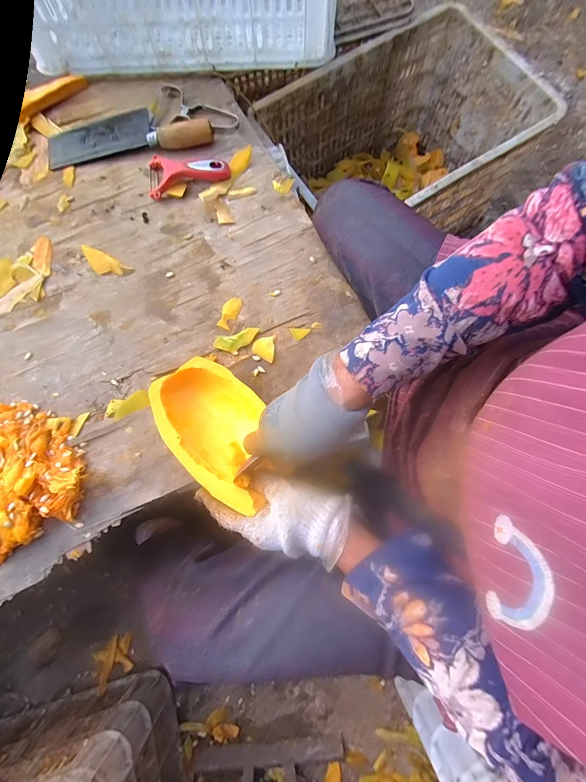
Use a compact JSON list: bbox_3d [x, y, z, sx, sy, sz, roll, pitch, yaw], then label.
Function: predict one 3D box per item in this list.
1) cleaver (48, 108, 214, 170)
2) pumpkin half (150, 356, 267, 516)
[{"bbox_3d":[-0.259,-0.408,0.512,0.258,0.033,0.075,-8,79,-1],"label":"cleaver"},{"bbox_3d":[-0.087,0.042,0.391,0.107,0.059,0.179,-44,81,-7],"label":"pumpkin half"}]

